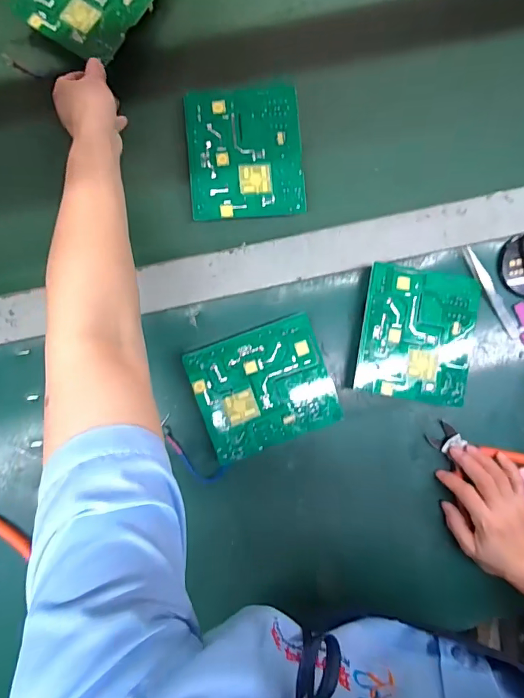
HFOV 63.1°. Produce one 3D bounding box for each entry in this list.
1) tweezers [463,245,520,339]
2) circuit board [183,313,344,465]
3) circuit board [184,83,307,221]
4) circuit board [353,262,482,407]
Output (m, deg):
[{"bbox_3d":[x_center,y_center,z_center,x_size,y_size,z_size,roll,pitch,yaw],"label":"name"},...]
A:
[{"bbox_3d":[0.243,-0.059,0.450,0.016,0.013,0.111,-30,90,-2],"label":"tweezers"},{"bbox_3d":[0.002,0.038,0.433,0.130,0.025,0.114,-20,89,-2],"label":"circuit board"},{"bbox_3d":[-0.017,-0.202,0.436,0.114,0.004,0.132,-5,89,-3],"label":"circuit board"},{"bbox_3d":[0.158,-0.014,0.440,0.114,0.026,0.130,9,88,-1],"label":"circuit board"}]

